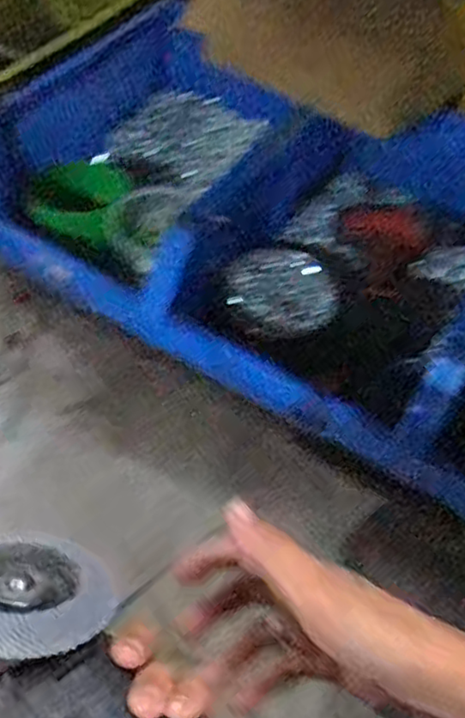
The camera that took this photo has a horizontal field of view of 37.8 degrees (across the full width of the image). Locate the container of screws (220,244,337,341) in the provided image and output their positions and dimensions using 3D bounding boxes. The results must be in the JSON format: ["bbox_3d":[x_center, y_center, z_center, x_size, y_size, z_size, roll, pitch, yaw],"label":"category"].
[{"bbox_3d":[0.051,-0.070,0.780,0.130,0.053,0.130,23,55,14],"label":"container of screws"}]

